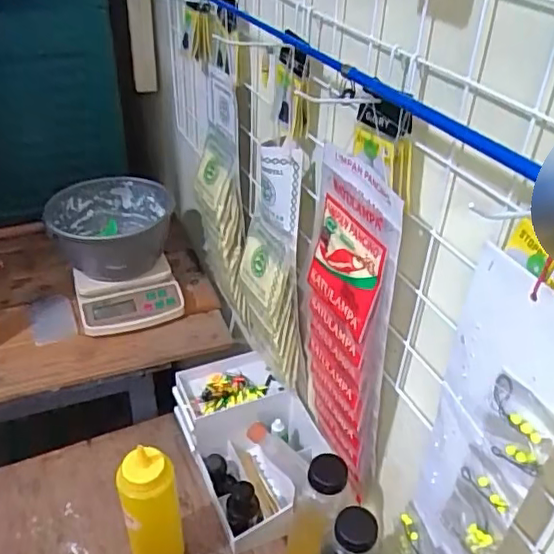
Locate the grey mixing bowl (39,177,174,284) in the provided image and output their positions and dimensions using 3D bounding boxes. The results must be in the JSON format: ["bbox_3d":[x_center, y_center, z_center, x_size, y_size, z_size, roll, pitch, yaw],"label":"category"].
[{"bbox_3d":[-0.274,-0.087,0.985,0.199,0.111,0.190,2,36,-1],"label":"grey mixing bowl"}]

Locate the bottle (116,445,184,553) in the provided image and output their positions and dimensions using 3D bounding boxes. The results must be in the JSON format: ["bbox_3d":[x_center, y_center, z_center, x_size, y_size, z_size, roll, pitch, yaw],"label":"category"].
[{"bbox_3d":[-0.143,0.266,0.659,0.066,0.185,0.065,-6,37,-12],"label":"bottle"}]

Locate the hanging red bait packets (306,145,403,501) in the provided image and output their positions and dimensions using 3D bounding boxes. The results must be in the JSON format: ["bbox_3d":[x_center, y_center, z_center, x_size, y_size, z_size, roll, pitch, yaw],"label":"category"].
[{"bbox_3d":[0.068,0.060,0.588,0.044,0.359,0.124,-13,39,-20],"label":"hanging red bait packets"}]

